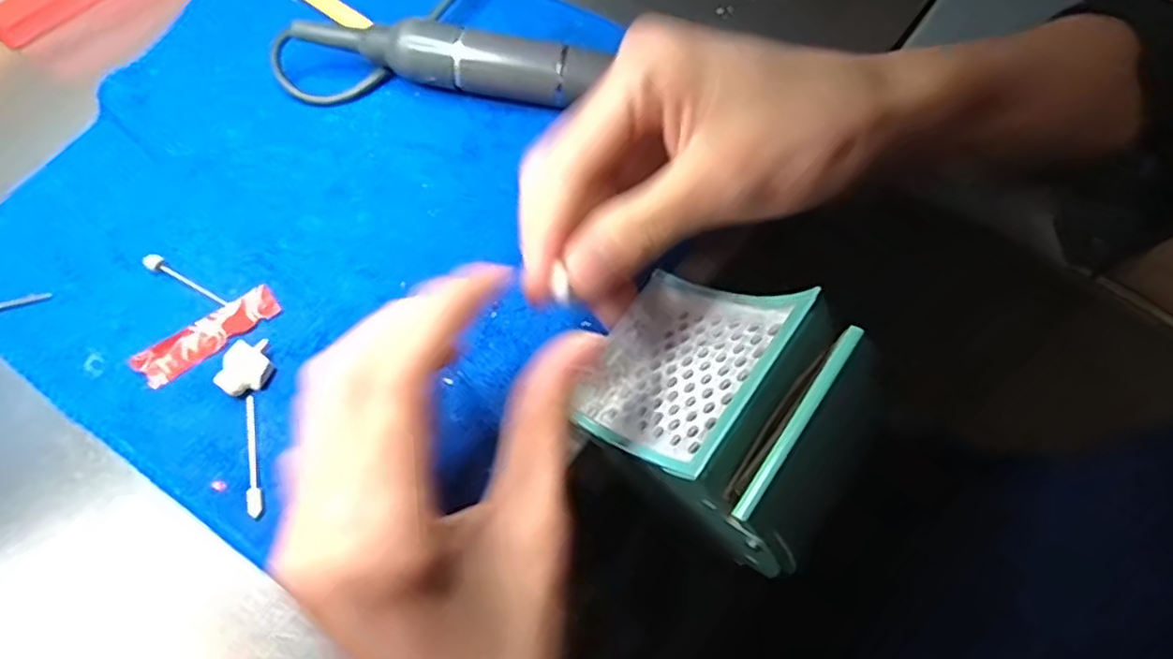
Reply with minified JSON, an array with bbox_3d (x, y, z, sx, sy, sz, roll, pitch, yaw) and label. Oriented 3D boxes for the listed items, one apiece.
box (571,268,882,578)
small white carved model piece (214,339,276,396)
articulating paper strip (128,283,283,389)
[{"bbox_3d":[0.043,0.019,0.245,0.080,0.063,0.082,32,75,9],"label":"box"},{"bbox_3d":[-0.137,0.015,0.273,0.015,0.013,0.023,38,75,11],"label":"small white carved model piece"},{"bbox_3d":[-0.158,0.002,0.282,0.059,0.004,0.017,-34,76,-11],"label":"articulating paper strip"}]

